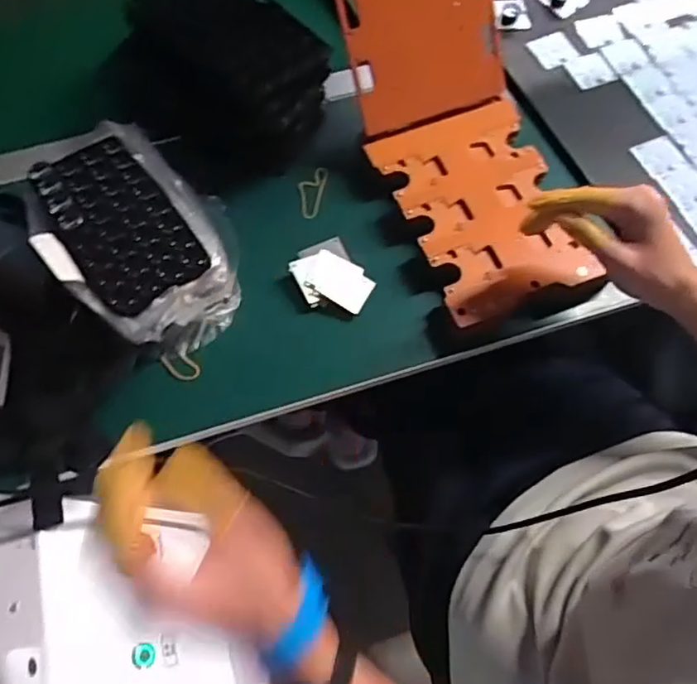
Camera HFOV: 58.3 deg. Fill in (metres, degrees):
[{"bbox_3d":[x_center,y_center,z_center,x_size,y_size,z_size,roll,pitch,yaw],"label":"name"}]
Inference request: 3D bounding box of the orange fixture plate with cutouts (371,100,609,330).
[{"bbox_3d":[0.130,-0.135,0.610,0.146,0.023,0.213,-21,67,-8],"label":"orange fixture plate with cutouts"}]

